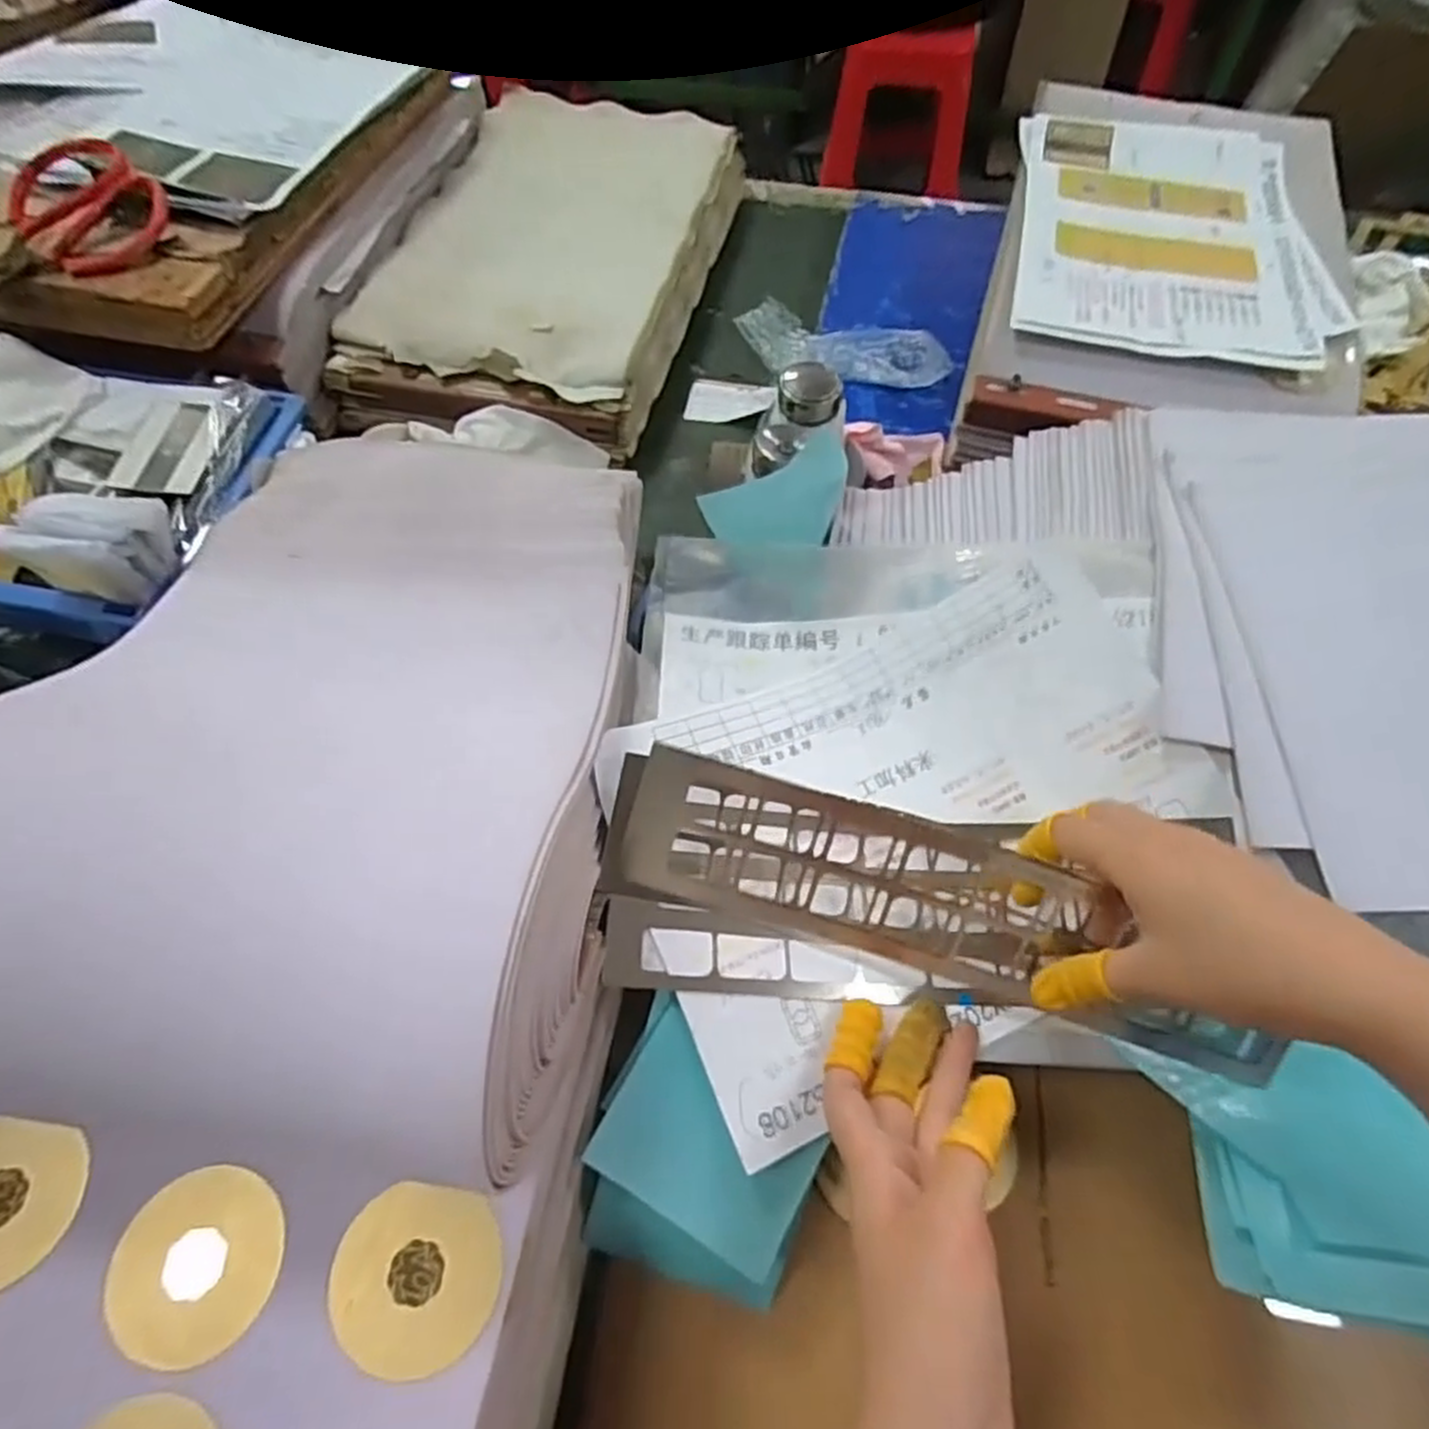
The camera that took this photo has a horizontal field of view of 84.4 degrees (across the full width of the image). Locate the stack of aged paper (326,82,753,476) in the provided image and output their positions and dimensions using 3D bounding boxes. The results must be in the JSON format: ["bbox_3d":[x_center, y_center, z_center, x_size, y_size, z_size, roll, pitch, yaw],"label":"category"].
[{"bbox_3d":[-0.147,-0.426,0.727,0.267,0.071,0.432,11,61,7],"label":"stack of aged paper"}]

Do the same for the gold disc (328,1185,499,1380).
[{"bbox_3d":[-0.108,0.203,0.285,0.056,0.006,0.055,0,60,0],"label":"gold disc"}]

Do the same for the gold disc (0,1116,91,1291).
[{"bbox_3d":[-0.271,0.185,0.298,0.054,0.010,0.056,0,60,0],"label":"gold disc"}]

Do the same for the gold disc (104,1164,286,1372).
[{"bbox_3d":[-0.188,0.195,0.283,0.058,0.007,0.055,0,60,0],"label":"gold disc"}]

